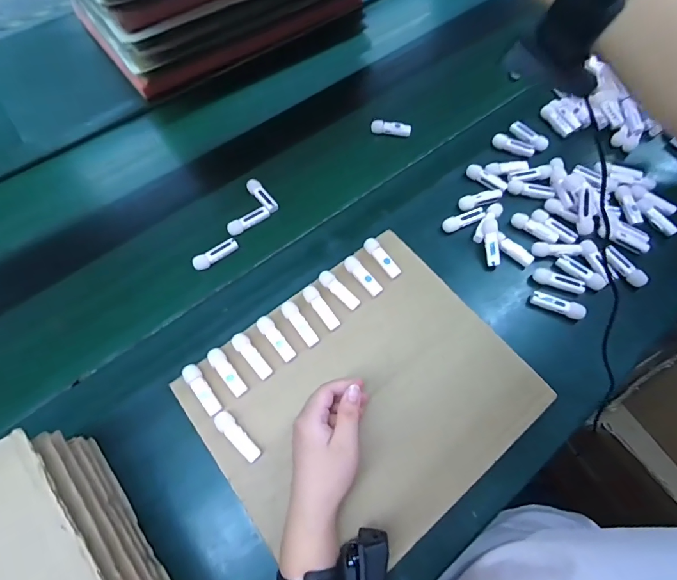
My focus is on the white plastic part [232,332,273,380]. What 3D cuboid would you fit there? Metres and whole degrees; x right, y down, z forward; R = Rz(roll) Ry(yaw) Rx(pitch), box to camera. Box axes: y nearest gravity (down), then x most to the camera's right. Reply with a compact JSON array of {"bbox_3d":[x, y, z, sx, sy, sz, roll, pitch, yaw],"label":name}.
[{"bbox_3d":[-0.106,0.081,0.464,0.020,0.009,0.065,-36,68,-14],"label":"white plastic part"}]

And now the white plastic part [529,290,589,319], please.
[{"bbox_3d":[0.286,0.020,0.495,0.062,0.020,0.019,26,69,14],"label":"white plastic part"}]

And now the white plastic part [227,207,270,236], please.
[{"bbox_3d":[-0.132,-0.103,0.558,0.065,0.008,0.021,-30,67,-11],"label":"white plastic part"}]

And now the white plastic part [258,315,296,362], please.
[{"bbox_3d":[-0.078,0.059,0.470,0.019,0.004,0.065,-34,68,-13],"label":"white plastic part"}]

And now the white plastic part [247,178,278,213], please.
[{"bbox_3d":[-0.115,-0.145,0.581,0.021,0.007,0.069,-40,69,-15],"label":"white plastic part"}]

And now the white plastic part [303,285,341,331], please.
[{"bbox_3d":[-0.022,0.023,0.489,0.019,0.011,0.065,-32,68,-12],"label":"white plastic part"}]

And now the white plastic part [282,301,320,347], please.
[{"bbox_3d":[-0.049,0.042,0.478,0.019,0.012,0.064,-33,68,-12],"label":"white plastic part"}]

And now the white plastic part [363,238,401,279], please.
[{"bbox_3d":[0.059,-0.045,0.519,0.021,0.008,0.067,-32,68,-12],"label":"white plastic part"}]

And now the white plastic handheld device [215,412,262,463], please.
[{"bbox_3d":[-0.114,0.164,0.427,0.019,0.012,0.063,-40,70,-15],"label":"white plastic handheld device"}]

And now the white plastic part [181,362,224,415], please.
[{"bbox_3d":[-0.160,0.116,0.443,0.019,0.007,0.067,-34,68,-13],"label":"white plastic part"}]

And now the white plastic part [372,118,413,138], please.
[{"bbox_3d":[0.089,-0.273,0.638,0.067,0.013,0.024,13,66,8],"label":"white plastic part"}]

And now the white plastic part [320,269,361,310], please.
[{"bbox_3d":[0.000,0.001,0.499,0.021,0.009,0.065,-40,70,-15],"label":"white plastic part"}]

